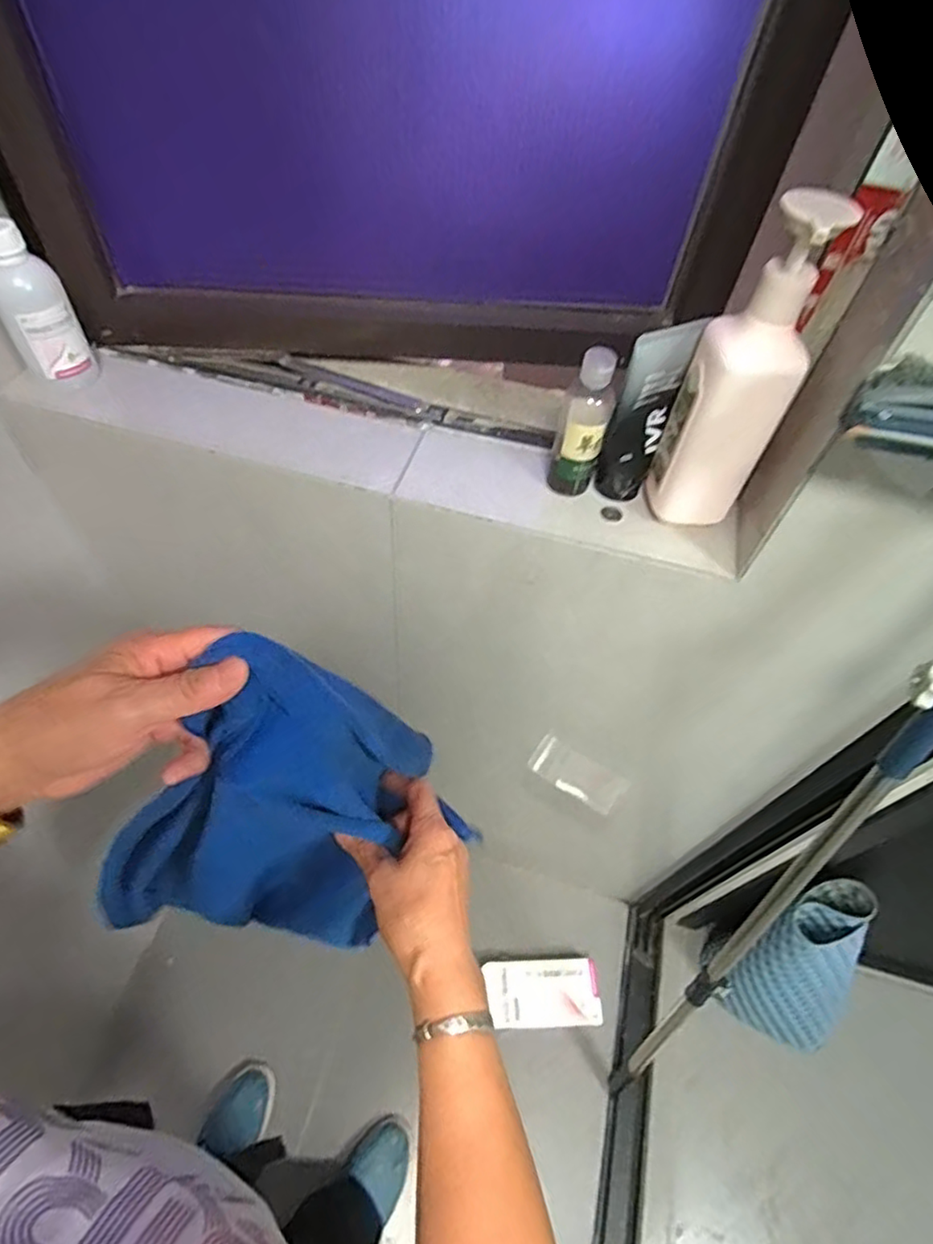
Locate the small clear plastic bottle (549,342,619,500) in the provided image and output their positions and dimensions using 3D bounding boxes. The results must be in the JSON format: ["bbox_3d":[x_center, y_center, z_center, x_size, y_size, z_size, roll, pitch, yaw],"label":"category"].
[{"bbox_3d":[0.097,-0.163,0.503,0.036,0.127,0.043,11,54,3],"label":"small clear plastic bottle"}]

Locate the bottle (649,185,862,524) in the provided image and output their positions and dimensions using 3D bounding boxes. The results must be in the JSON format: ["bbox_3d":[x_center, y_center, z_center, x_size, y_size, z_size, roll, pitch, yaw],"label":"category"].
[{"bbox_3d":[0.193,-0.166,0.428,0.064,0.224,0.047,8,54,0],"label":"bottle"}]

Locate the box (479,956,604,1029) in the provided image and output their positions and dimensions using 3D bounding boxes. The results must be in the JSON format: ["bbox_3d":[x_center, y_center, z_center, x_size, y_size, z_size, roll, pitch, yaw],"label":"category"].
[{"bbox_3d":[0.133,0.667,1.102,0.205,0.050,0.105,1,54,-5],"label":"box"}]

